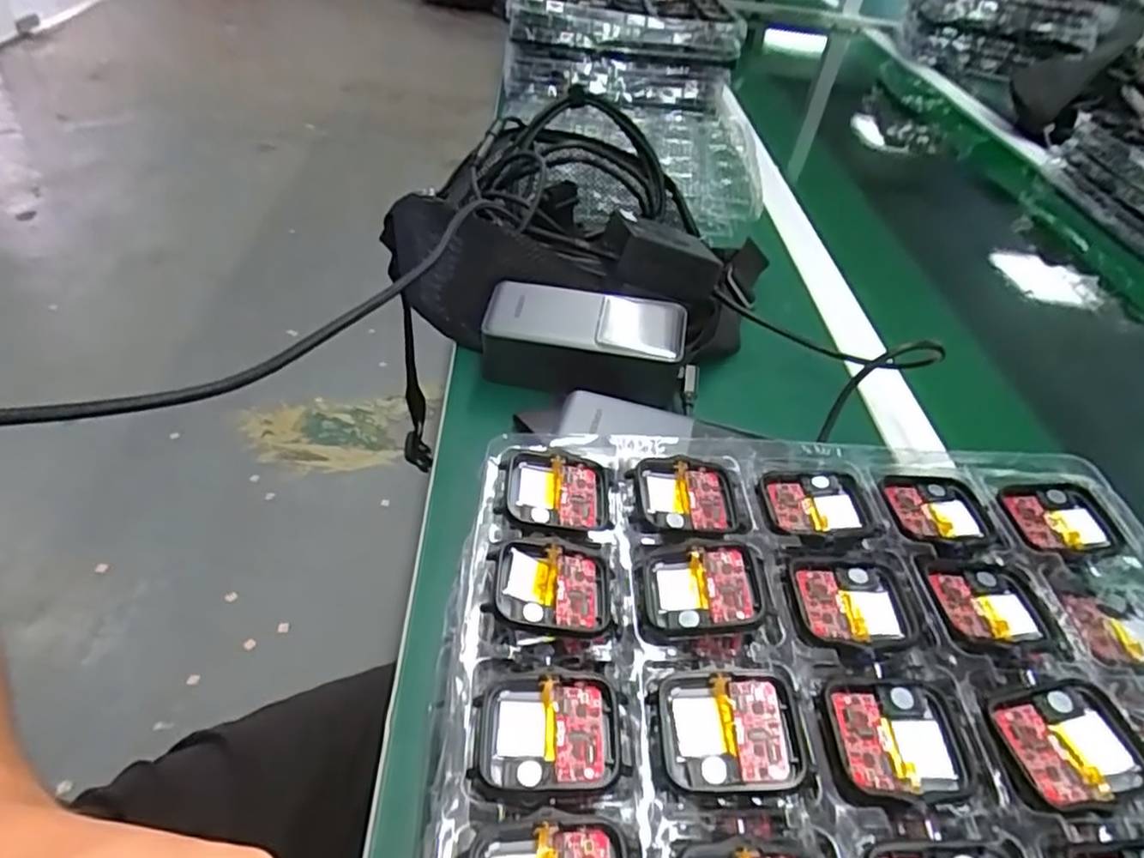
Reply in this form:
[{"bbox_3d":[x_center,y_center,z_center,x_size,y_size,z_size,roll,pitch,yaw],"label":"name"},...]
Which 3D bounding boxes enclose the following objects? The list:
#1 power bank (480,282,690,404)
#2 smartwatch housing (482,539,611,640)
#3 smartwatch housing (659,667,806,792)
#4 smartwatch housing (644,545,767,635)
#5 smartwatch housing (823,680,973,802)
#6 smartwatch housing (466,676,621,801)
[{"bbox_3d":[0.007,-0.054,0.459,0.132,0.059,0.057,8,43,2],"label":"power bank"},{"bbox_3d":[-0.008,0.060,0.253,0.044,0.010,0.037,8,43,-1],"label":"smartwatch housing"},{"bbox_3d":[0.051,0.094,0.214,0.042,0.006,0.037,5,43,-4],"label":"smartwatch housing"},{"bbox_3d":[0.050,0.059,0.253,0.042,0.007,0.035,4,43,-2],"label":"smartwatch housing"},{"bbox_3d":[0.106,0.100,0.219,0.043,0.004,0.037,6,43,-3],"label":"smartwatch housing"},{"bbox_3d":[-0.008,0.097,0.214,0.045,0.008,0.038,5,43,-4],"label":"smartwatch housing"}]

